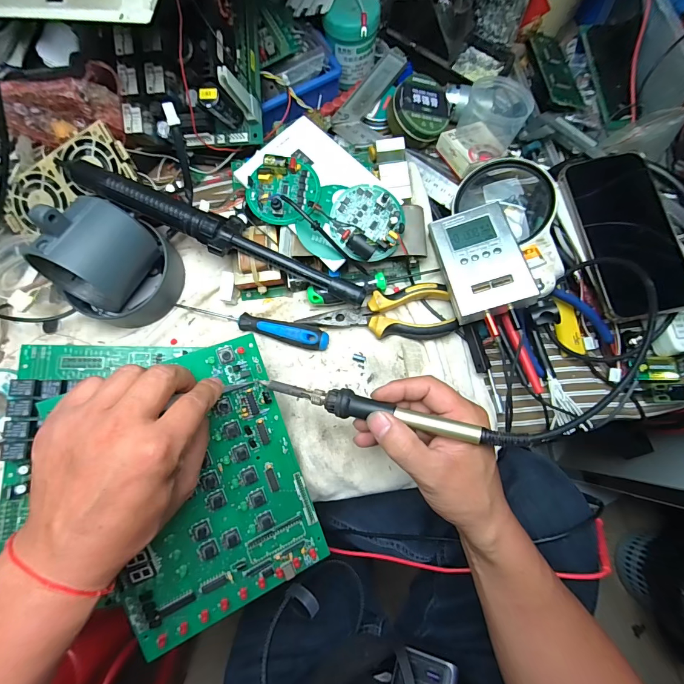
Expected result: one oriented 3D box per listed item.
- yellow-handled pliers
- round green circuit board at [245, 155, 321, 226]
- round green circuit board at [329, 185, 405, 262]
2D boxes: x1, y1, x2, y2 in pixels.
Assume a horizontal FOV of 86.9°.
[{"bbox_3d":[0.034,-0.028,0.358,0.143,0.027,0.051,-1,78,0],"label":"yellow-handled pliers"},{"bbox_3d":[-0.056,-0.145,0.345,0.069,0.021,0.059,-12,78,-2],"label":"round green circuit board"},{"bbox_3d":[0.024,-0.113,0.343,0.068,0.021,0.067,0,78,1],"label":"round green circuit board"}]

